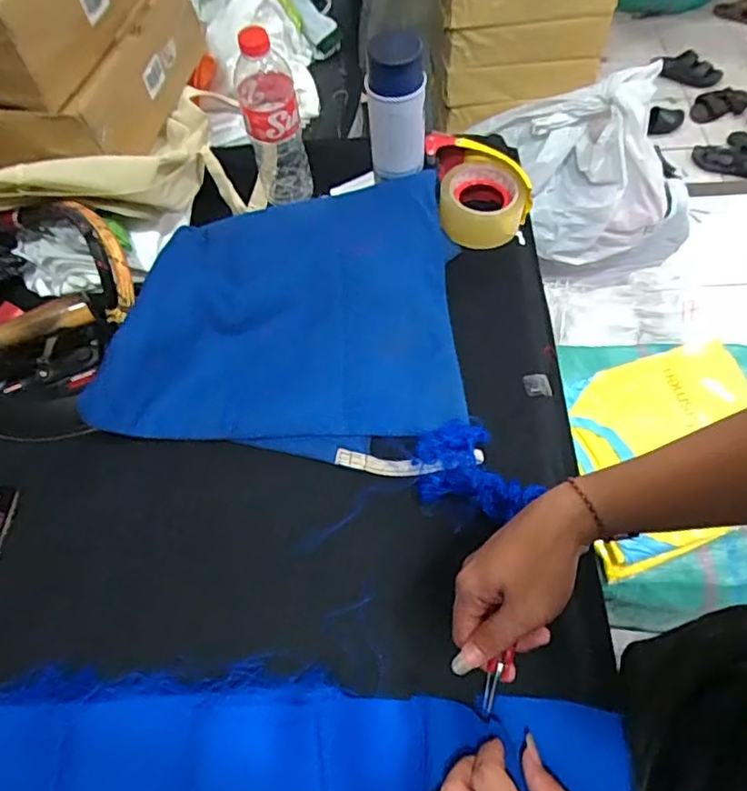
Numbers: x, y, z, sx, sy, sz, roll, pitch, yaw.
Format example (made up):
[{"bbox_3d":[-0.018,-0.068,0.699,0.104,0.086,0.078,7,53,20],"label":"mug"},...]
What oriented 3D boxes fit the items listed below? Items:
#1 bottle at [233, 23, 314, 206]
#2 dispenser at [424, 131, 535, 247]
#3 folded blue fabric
[{"bbox_3d":[-0.118,-0.324,0.710,0.062,0.213,0.074,-14,59,-5],"label":"bottle"},{"bbox_3d":[0.133,-0.259,0.757,0.114,0.067,0.133,-8,58,-1],"label":"dispenser"},{"bbox_3d":[-0.098,-0.102,0.672,0.376,0.060,0.344,-1,58,3],"label":"folded blue fabric"}]

